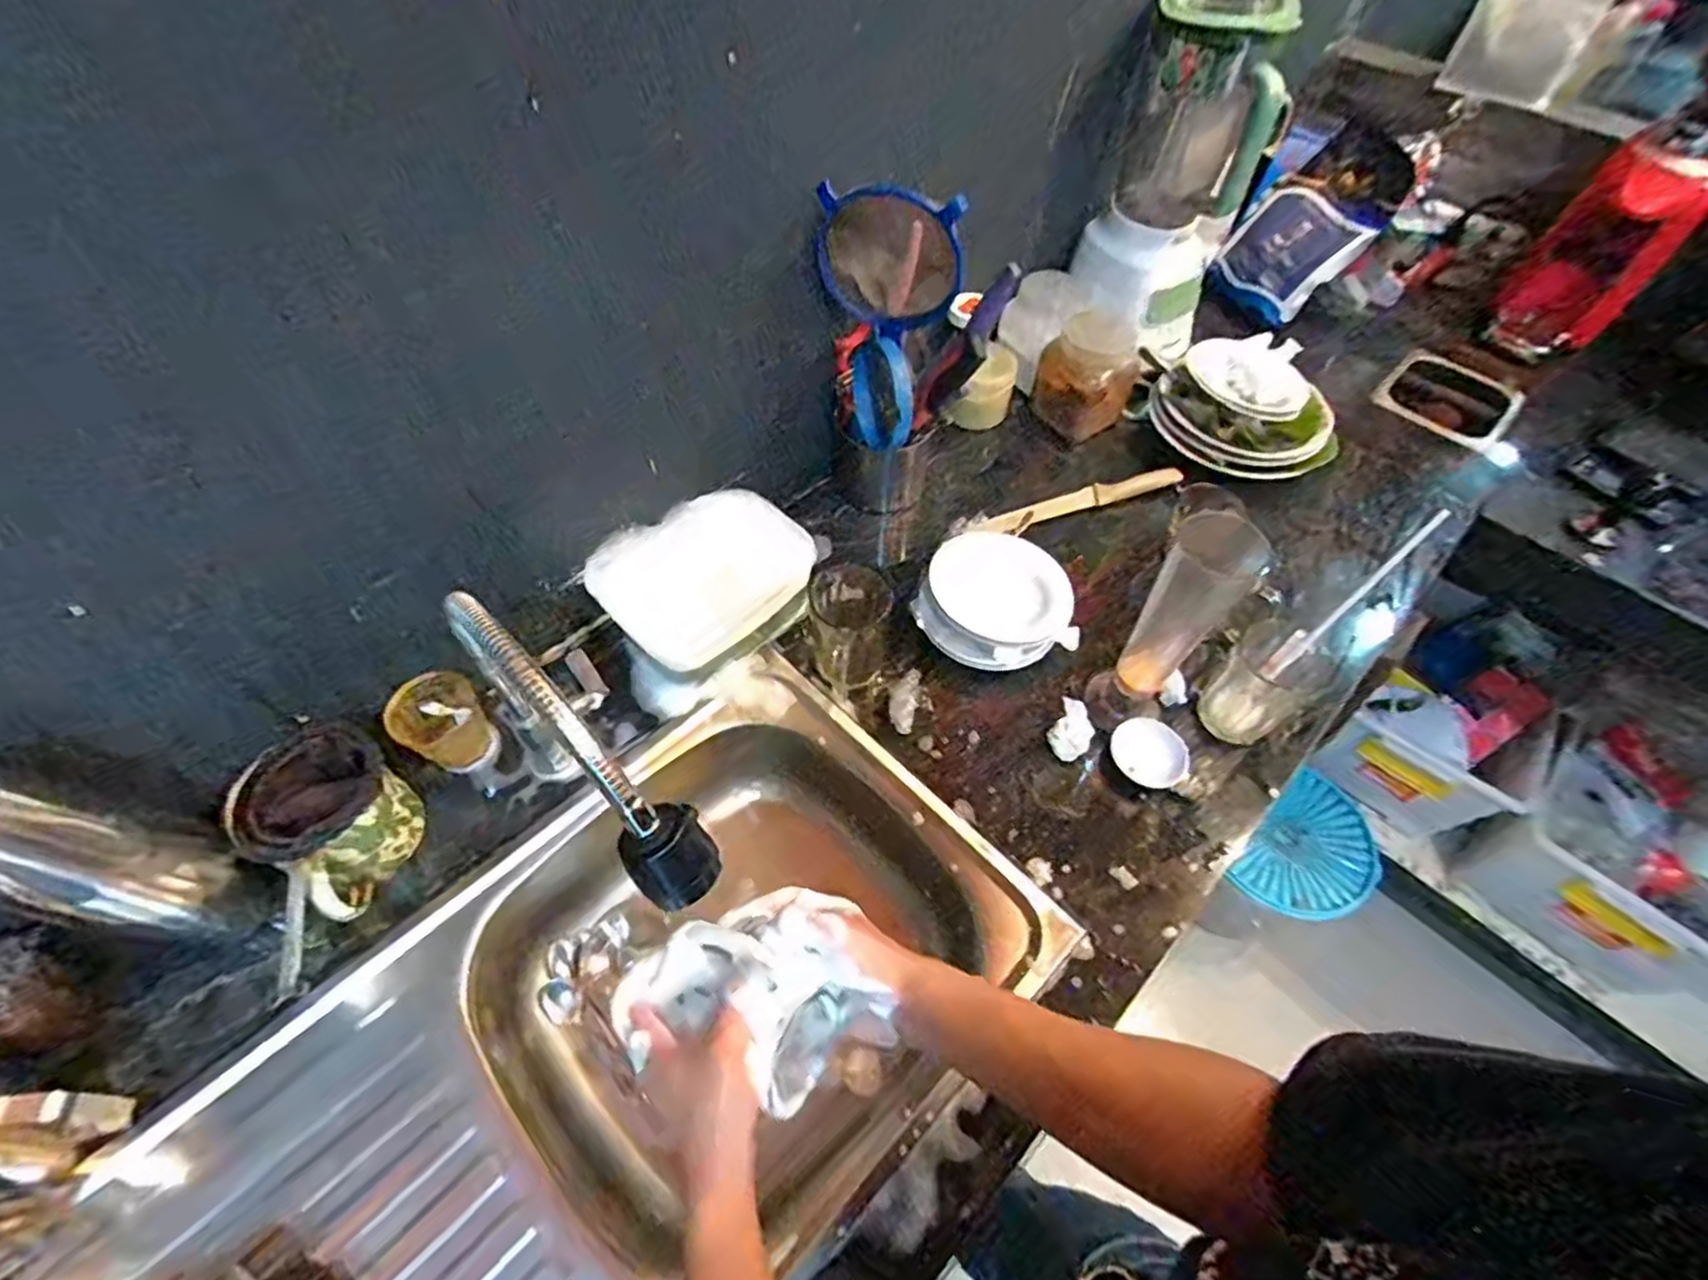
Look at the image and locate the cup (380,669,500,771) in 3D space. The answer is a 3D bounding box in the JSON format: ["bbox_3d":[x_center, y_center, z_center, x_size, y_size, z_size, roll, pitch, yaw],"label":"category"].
[{"bbox_3d":[-0.372,0.076,0.662,0.068,0.076,0.063,1,56,-1],"label":"cup"}]

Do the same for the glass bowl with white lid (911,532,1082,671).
[{"bbox_3d":[0.153,-0.036,0.759,0.158,0.053,0.151,1,56,-1],"label":"glass bowl with white lid"}]

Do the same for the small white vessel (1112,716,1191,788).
[{"bbox_3d":[0.281,0.108,0.692,0.070,0.020,0.061,29,60,16],"label":"small white vessel"}]

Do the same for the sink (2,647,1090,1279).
[{"bbox_3d":[-0.213,0.362,0.566,0.744,0.160,0.405,-39,65,-24],"label":"sink"}]

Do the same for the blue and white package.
[{"bbox_3d":[0.622,-0.564,1.062,0.162,0.163,0.051,52,28,20],"label":"blue and white package"}]

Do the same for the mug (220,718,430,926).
[{"bbox_3d":[-0.410,0.142,0.587,0.116,0.105,0.108,1,56,-1],"label":"mug"}]

